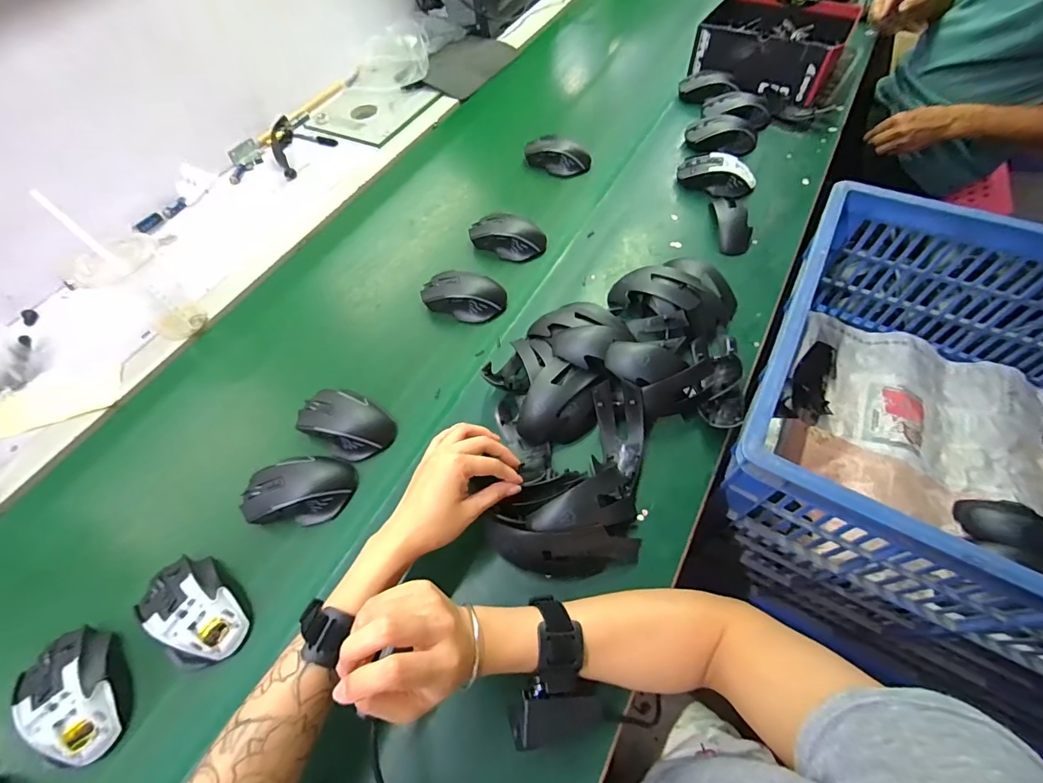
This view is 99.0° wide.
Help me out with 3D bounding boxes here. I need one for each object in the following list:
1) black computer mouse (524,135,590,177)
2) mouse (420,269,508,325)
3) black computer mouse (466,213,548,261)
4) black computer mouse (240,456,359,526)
[{"bbox_3d":[0.060,-0.410,0.775,0.114,0.036,0.060,29,66,19],"label":"black computer mouse"},{"bbox_3d":[-0.082,-0.131,0.622,0.114,0.040,0.058,9,61,10],"label":"mouse"},{"bbox_3d":[-0.021,-0.236,0.680,0.113,0.039,0.060,16,62,14],"label":"black computer mouse"},{"bbox_3d":[-0.244,0.106,0.487,0.113,0.041,0.066,-8,59,0],"label":"black computer mouse"}]

